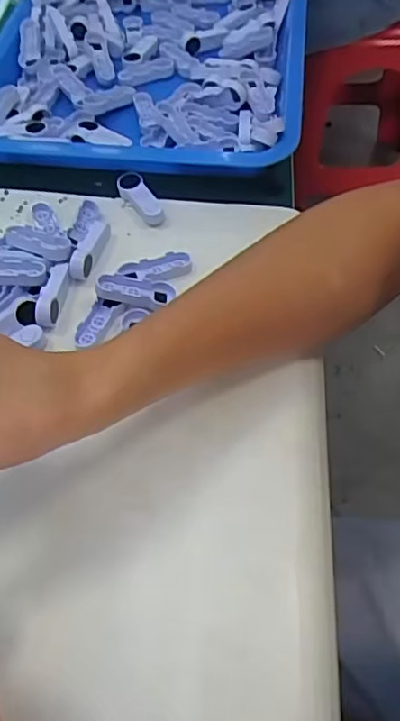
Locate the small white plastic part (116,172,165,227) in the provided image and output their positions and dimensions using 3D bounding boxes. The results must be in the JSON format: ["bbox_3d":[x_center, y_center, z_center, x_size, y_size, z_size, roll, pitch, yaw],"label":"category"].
[{"bbox_3d":[-0.043,-0.116,0.432,0.019,0.015,0.050,-23,58,-17],"label":"small white plastic part"}]

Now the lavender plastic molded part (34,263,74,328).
[{"bbox_3d":[-0.092,-0.041,0.378,0.014,0.012,0.043,8,55,4],"label":"lavender plastic molded part"}]

